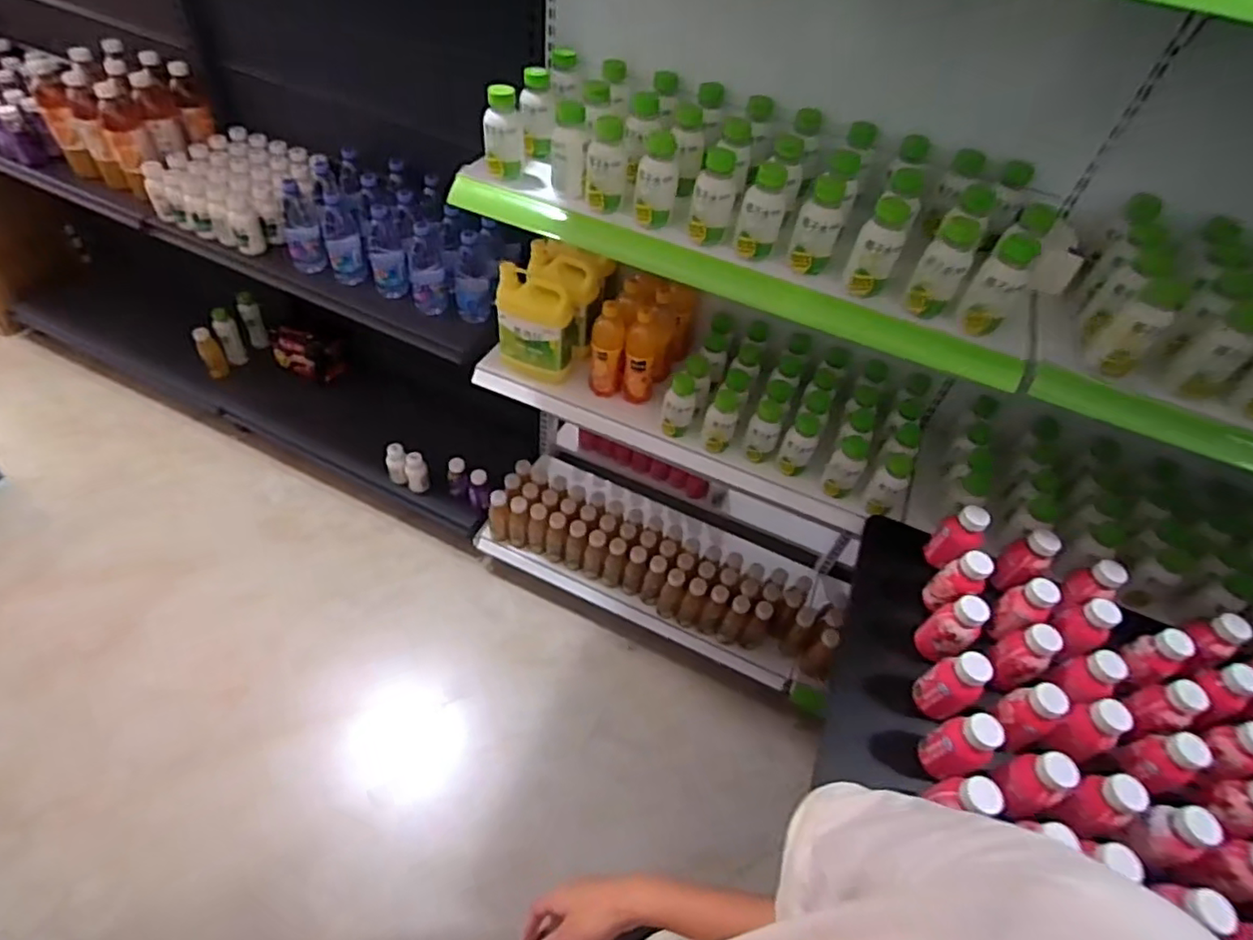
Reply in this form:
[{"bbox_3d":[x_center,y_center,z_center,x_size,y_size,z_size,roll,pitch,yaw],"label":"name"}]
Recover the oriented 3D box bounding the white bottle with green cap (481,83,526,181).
[{"bbox_3d":[-0.189,-0.521,0.977,0.063,0.117,0.055,0,51,-9],"label":"white bottle with green cap"}]

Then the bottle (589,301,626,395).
[{"bbox_3d":[-0.038,-0.241,1.242,0.069,0.185,0.076,2,50,-7],"label":"bottle"}]

